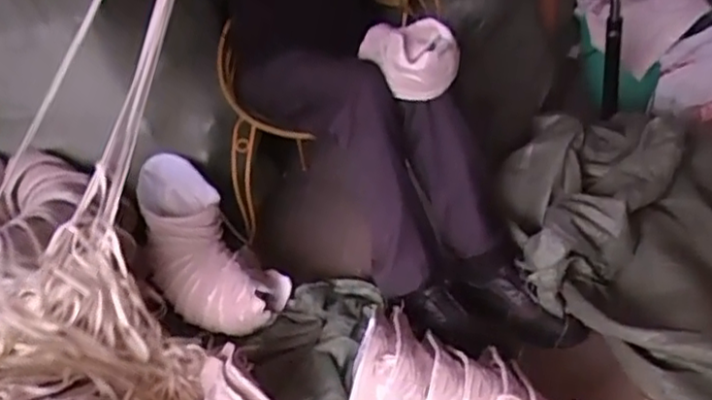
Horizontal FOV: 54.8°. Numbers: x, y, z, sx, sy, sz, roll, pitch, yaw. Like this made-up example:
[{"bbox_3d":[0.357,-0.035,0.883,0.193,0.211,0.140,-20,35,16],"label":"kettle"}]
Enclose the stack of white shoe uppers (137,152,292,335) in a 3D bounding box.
[{"bbox_3d":[-0.342,0.097,1.518,0.226,0.165,0.484,-26,59,-27],"label":"stack of white shoe uppers"}]

